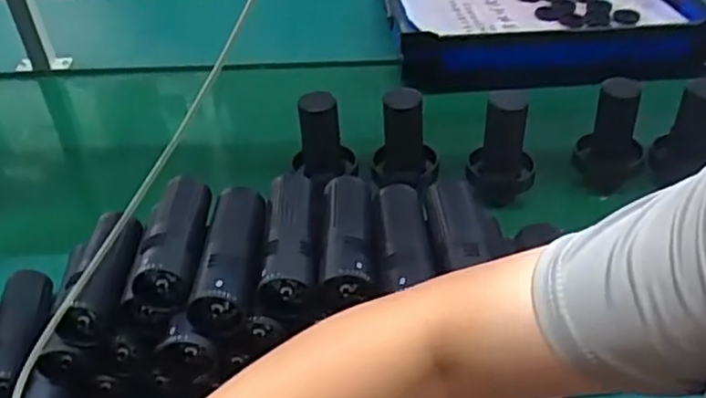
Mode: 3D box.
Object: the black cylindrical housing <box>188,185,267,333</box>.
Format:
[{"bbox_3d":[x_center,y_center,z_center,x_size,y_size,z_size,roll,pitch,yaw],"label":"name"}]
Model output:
[{"bbox_3d":[-0.117,0.055,0.690,0.061,0.054,0.161,2,41,4],"label":"black cylindrical housing"}]

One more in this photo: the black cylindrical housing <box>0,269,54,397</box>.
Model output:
[{"bbox_3d":[-0.390,0.157,0.790,0.047,0.057,0.155,-1,41,0],"label":"black cylindrical housing"}]

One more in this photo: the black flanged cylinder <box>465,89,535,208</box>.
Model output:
[{"bbox_3d":[0.218,-0.085,0.977,0.091,0.160,0.084,1,41,3],"label":"black flanged cylinder"}]

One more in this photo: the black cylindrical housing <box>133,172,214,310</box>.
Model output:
[{"bbox_3d":[-0.185,0.037,0.712,0.059,0.051,0.156,0,41,1],"label":"black cylindrical housing"}]

